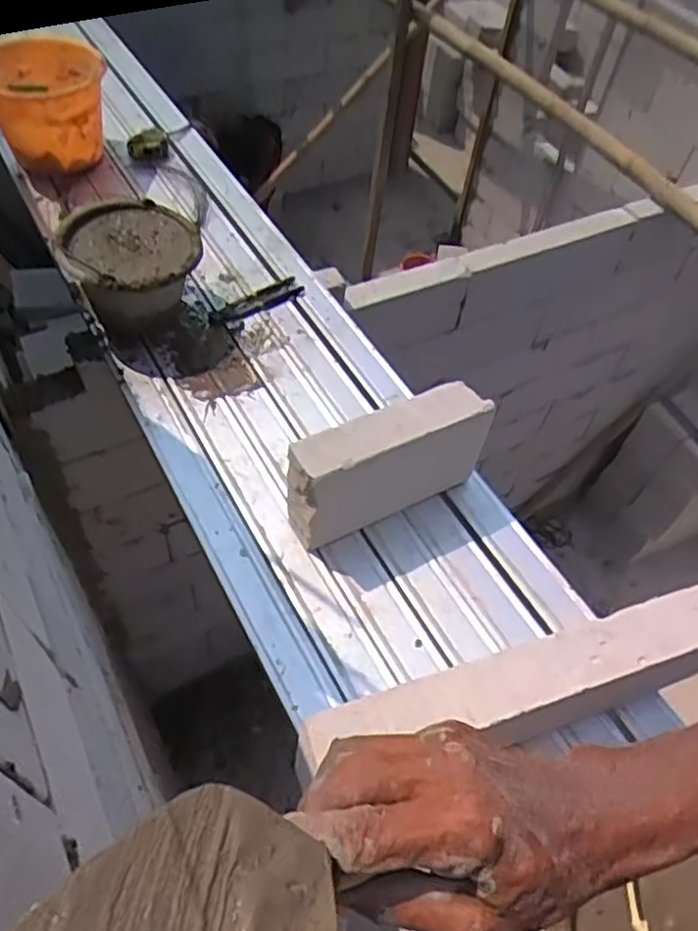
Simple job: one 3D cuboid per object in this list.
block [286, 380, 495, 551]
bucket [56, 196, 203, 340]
[{"bbox_3d":[0.063,-0.001,1.072,0.326,0.205,0.084,-23,60,-21],"label":"block"},{"bbox_3d":[-0.416,-0.378,1.340,0.242,0.177,0.300,-7,55,-8],"label":"bucket"}]

